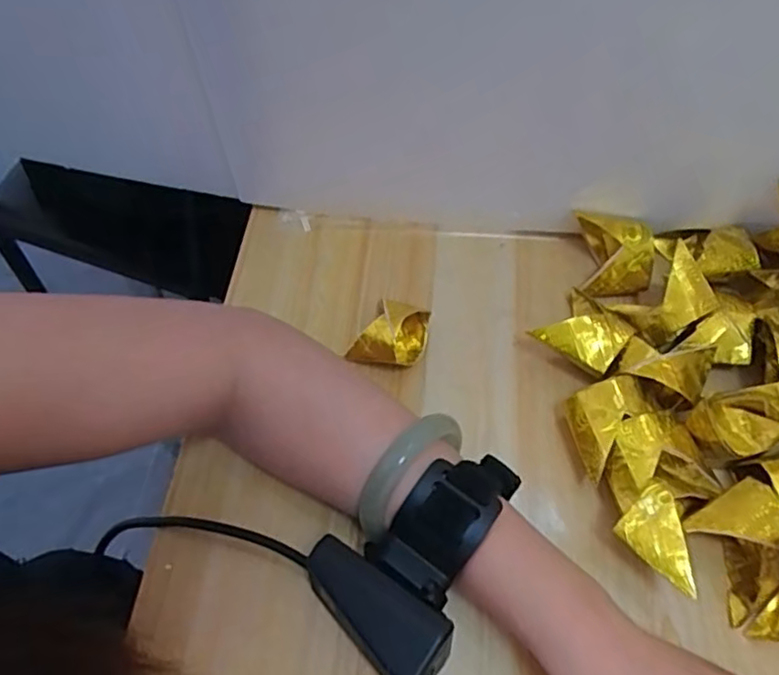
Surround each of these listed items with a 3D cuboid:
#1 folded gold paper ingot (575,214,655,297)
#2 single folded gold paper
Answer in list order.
[{"bbox_3d":[0.141,-0.052,0.388,0.043,0.031,0.047,4,57,3],"label":"folded gold paper ingot"},{"bbox_3d":[0.000,0.001,0.358,0.042,0.035,0.032,7,58,5],"label":"single folded gold paper"}]

